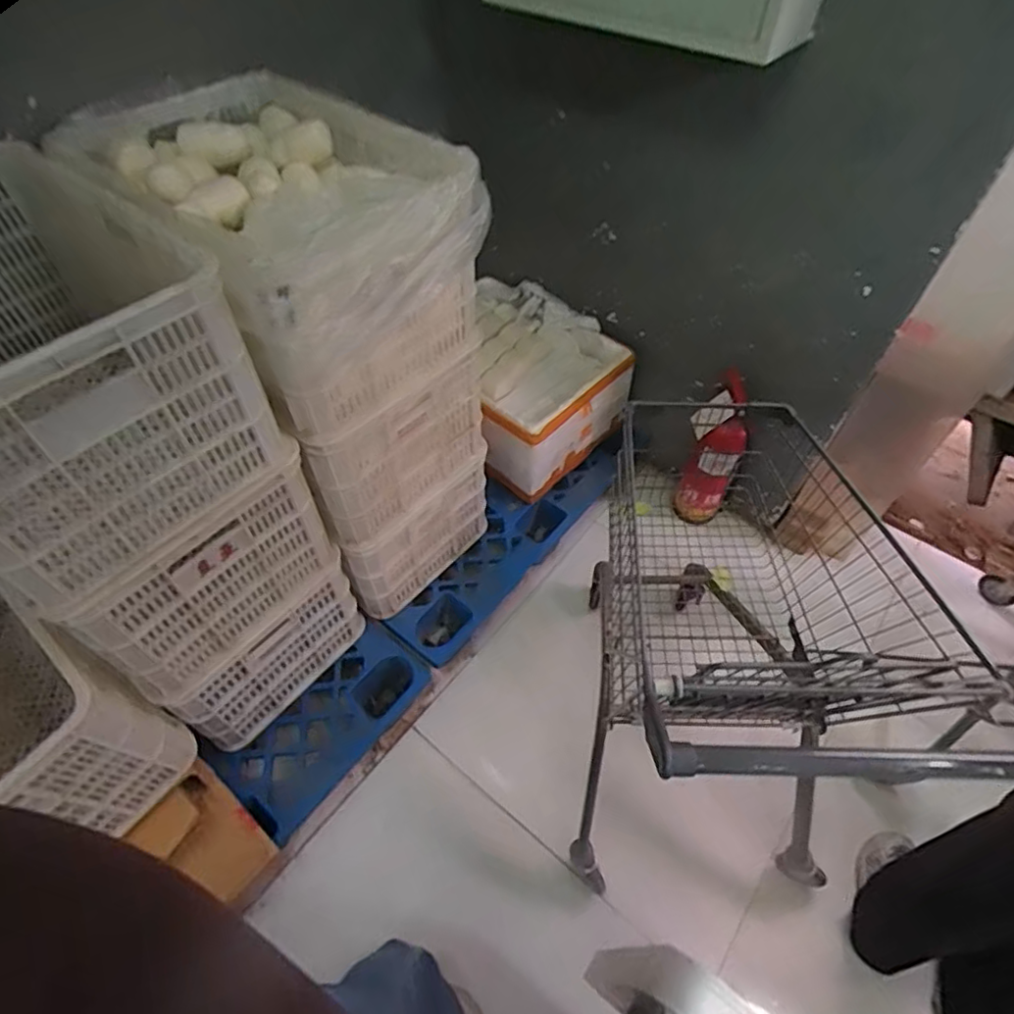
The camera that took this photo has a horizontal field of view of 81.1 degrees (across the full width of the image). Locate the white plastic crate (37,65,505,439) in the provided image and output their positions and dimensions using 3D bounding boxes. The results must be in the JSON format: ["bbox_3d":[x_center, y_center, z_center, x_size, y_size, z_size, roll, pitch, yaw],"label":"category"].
[{"bbox_3d":[-0.363,-0.427,1.011,0.570,0.363,0.424,30,58,21],"label":"white plastic crate"}]

